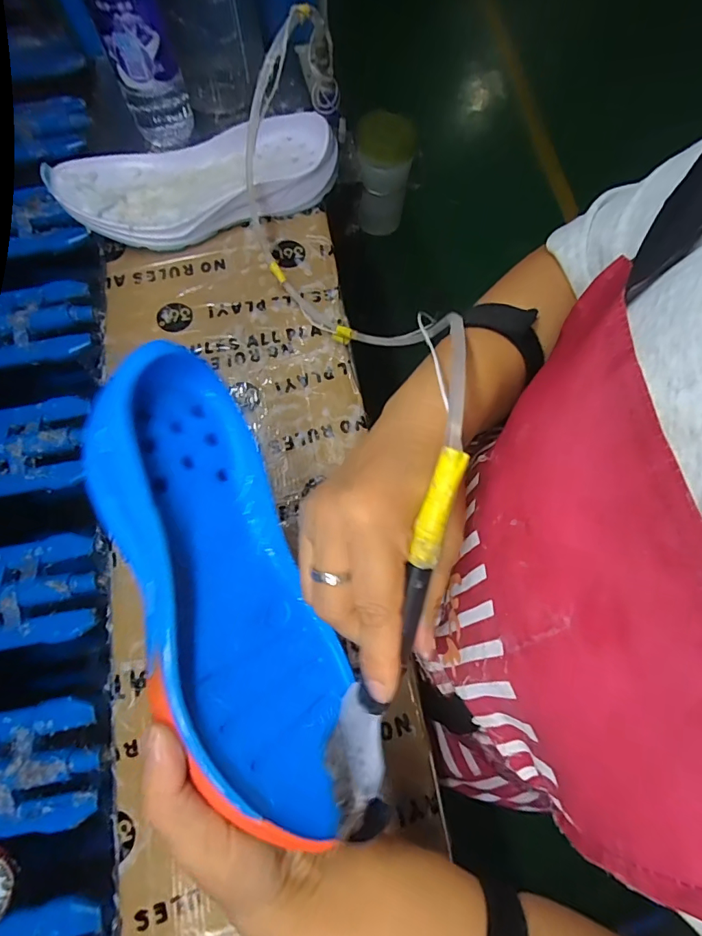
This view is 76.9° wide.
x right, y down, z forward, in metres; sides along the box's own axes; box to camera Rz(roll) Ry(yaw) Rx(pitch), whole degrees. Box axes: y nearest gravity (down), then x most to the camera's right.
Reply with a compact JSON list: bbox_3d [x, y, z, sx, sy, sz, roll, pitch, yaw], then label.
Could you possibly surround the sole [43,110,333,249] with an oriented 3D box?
[{"bbox_3d":[-0.148,-0.292,0.454,0.272,0.055,0.110,-18,72,-4],"label":"sole"}]

